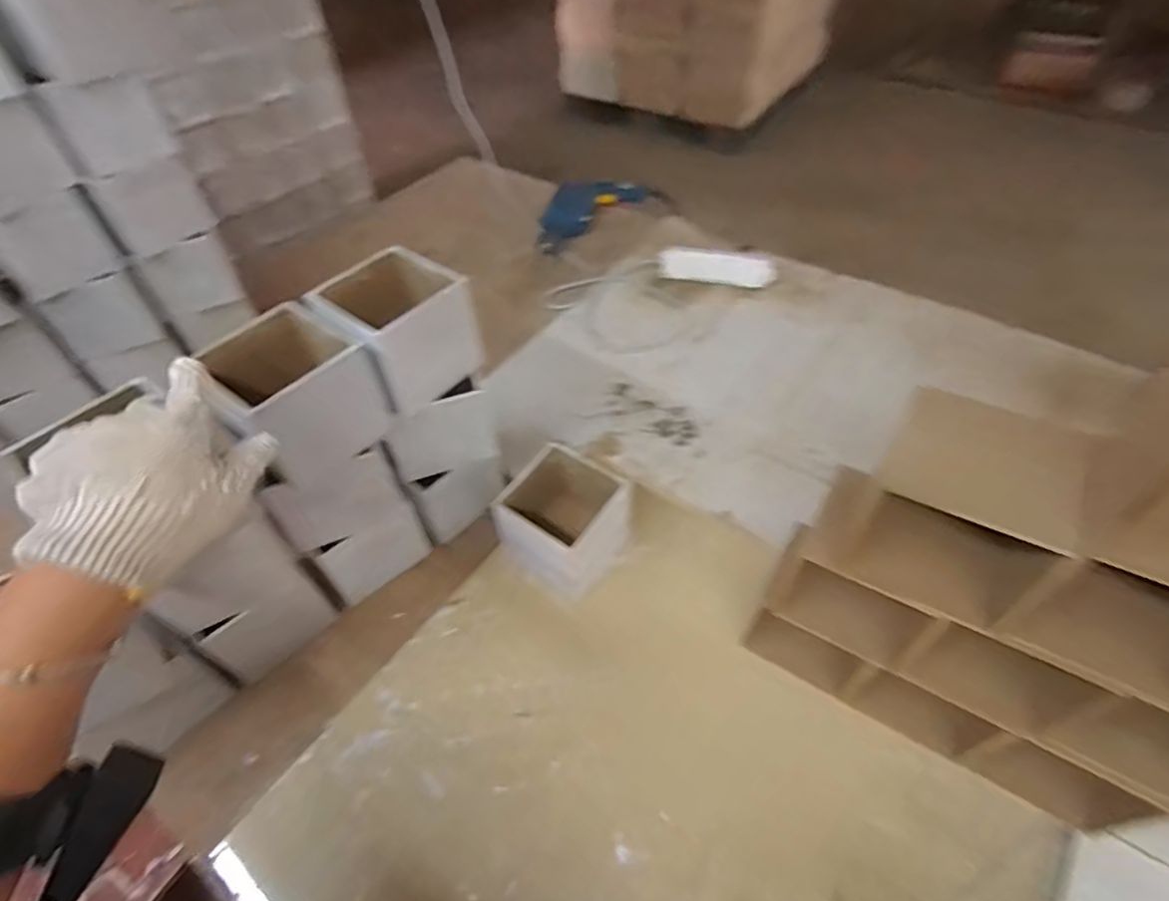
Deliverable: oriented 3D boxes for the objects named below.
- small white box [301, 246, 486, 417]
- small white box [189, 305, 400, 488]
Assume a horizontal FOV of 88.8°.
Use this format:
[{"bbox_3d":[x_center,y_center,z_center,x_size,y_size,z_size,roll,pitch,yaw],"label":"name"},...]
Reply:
[{"bbox_3d":[-0.195,-0.125,0.628,0.126,0.104,0.126,32,58,27],"label":"small white box"},{"bbox_3d":[-0.267,-0.053,0.572,0.107,0.122,0.115,35,60,29],"label":"small white box"}]

